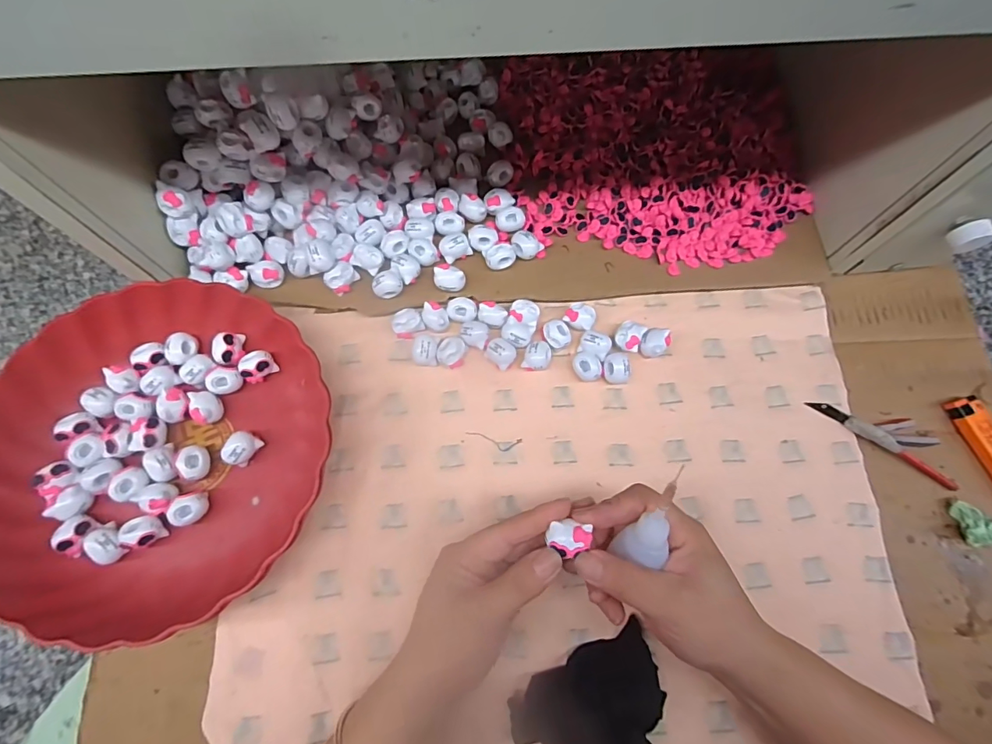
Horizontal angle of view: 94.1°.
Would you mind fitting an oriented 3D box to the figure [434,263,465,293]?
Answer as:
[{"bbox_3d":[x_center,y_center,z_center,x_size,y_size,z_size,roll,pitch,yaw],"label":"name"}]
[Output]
[{"bbox_3d":[-0.038,-0.076,0.378,0.024,0.016,0.020,-7,72,1],"label":"figure"}]

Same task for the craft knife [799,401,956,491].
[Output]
[{"bbox_3d":[0.308,0.054,0.365,0.116,0.012,0.014,34,77,12],"label":"craft knife"}]

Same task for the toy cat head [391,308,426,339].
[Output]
[{"bbox_3d":[-0.073,-0.040,0.383,0.025,0.019,0.020,-17,73,-3],"label":"toy cat head"}]

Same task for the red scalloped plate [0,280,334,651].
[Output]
[{"bbox_3d":[-0.247,0.054,0.339,0.226,0.054,0.234,-1,73,2],"label":"red scalloped plate"}]

